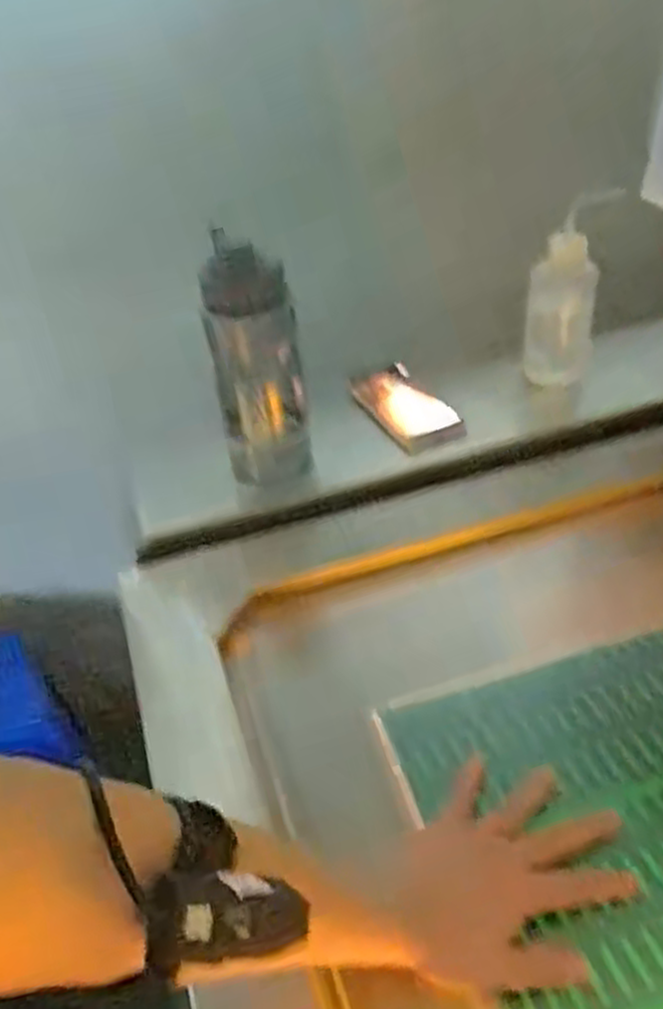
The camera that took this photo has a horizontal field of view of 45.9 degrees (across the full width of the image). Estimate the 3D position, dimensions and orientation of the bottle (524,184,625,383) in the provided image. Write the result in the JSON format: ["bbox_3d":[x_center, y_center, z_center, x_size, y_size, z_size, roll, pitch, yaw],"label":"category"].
[{"bbox_3d":[0.274,-0.247,0.917,0.074,0.206,0.086,13,42,22],"label":"bottle"}]

